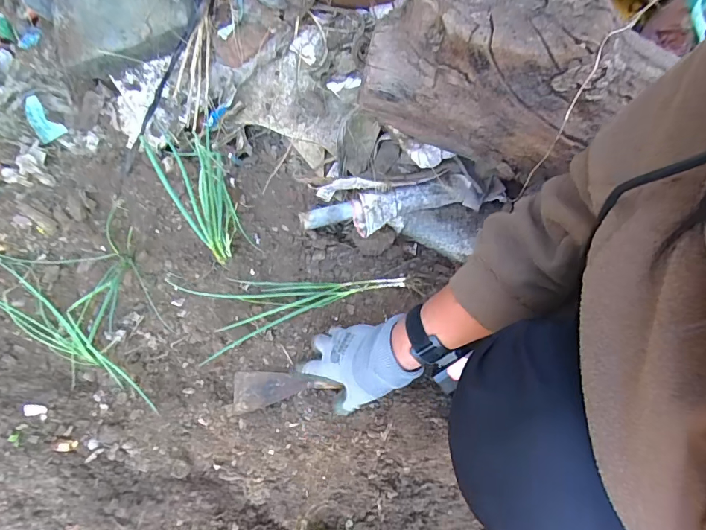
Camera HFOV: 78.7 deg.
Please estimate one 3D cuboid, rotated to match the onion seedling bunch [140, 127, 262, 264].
[{"bbox_3d":[-0.236,-0.121,0.679,0.096,0.128,0.216,-27,74,-11],"label":"onion seedling bunch"}]

